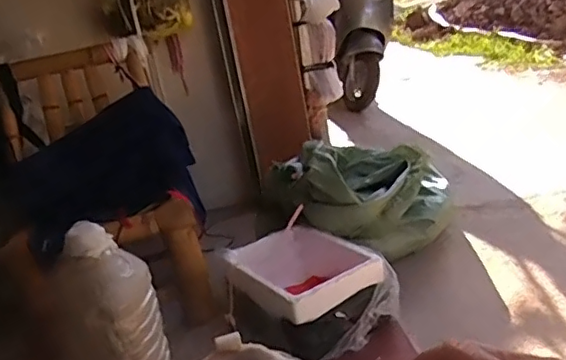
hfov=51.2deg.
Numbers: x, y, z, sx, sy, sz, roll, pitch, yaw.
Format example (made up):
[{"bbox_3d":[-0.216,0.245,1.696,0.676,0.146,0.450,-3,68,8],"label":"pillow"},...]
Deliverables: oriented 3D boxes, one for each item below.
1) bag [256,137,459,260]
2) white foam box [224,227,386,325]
[{"bbox_3d":[0.252,0.024,1.753,0.509,0.295,0.396,-14,19,-11],"label":"bag"},{"bbox_3d":[0.054,0.255,1.455,0.295,0.160,0.362,-22,22,-30],"label":"white foam box"}]

